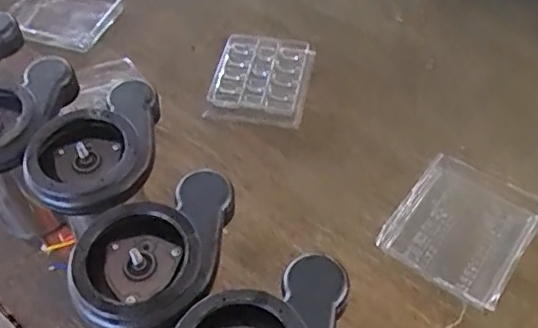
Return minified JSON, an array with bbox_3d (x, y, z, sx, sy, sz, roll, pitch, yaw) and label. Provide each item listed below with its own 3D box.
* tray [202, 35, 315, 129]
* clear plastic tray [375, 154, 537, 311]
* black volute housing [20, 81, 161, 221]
[{"bbox_3d":[-0.011,-0.129,0.851,0.138,0.017,0.163,7,52,8],"label":"tray"},{"bbox_3d":[0.233,0.074,0.677,0.143,0.025,0.174,32,60,25],"label":"clear plastic tray"},{"bbox_3d":[-0.167,-0.013,0.577,0.159,0.041,0.112,-34,57,-21],"label":"black volute housing"}]

